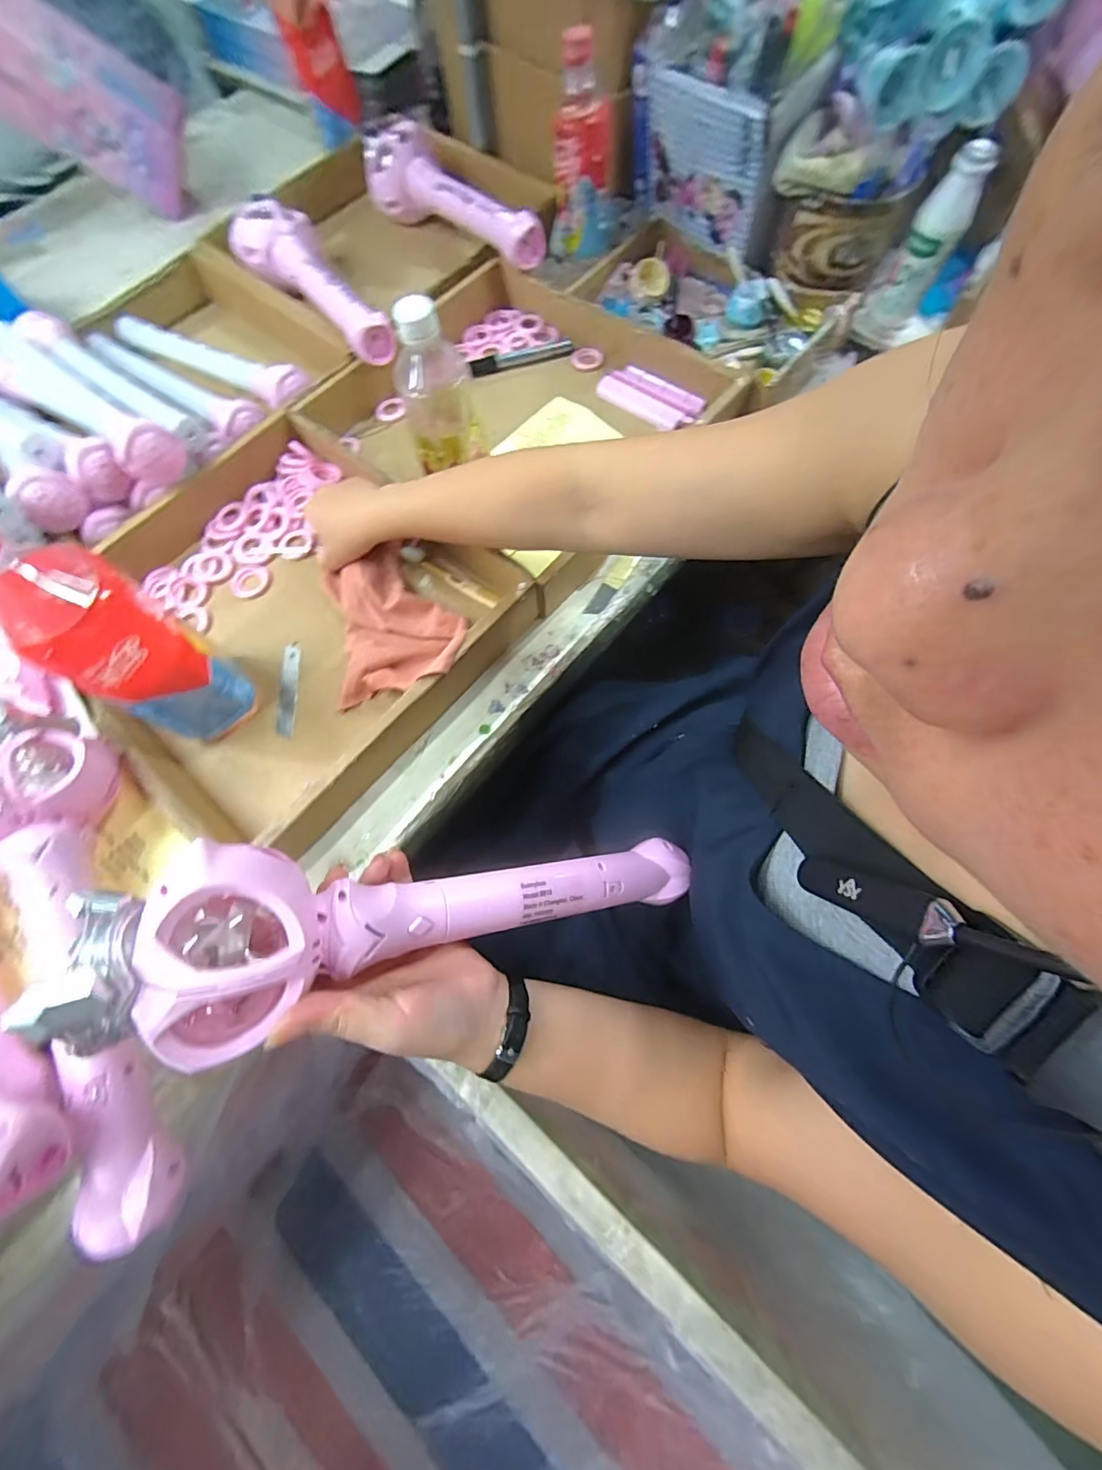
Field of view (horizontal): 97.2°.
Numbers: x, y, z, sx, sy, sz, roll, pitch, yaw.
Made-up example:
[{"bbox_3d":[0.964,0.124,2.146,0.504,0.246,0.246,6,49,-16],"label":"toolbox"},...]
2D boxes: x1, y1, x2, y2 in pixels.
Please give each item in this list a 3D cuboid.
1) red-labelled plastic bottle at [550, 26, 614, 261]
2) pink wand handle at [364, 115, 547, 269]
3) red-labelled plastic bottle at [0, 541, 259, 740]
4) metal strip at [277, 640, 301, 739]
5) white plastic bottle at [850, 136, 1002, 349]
[{"bbox_3d":[0.037,-0.664,0.552,0.077,0.159,0.079,2,71,3],"label":"red-labelled plastic bottle"},{"bbox_3d":[-0.134,-0.704,0.647,0.069,0.069,0.353,-41,74,-11],"label":"pink wand handle"},{"bbox_3d":[-0.325,-0.070,0.371,0.083,0.214,0.076,35,76,13],"label":"red-labelled plastic bottle"},{"bbox_3d":[-0.256,-0.046,0.475,0.016,0.004,0.097,-2,72,-8],"label":"metal strip"},{"bbox_3d":[0.417,-0.549,0.550,0.063,0.153,0.076,26,74,11],"label":"white plastic bottle"}]

